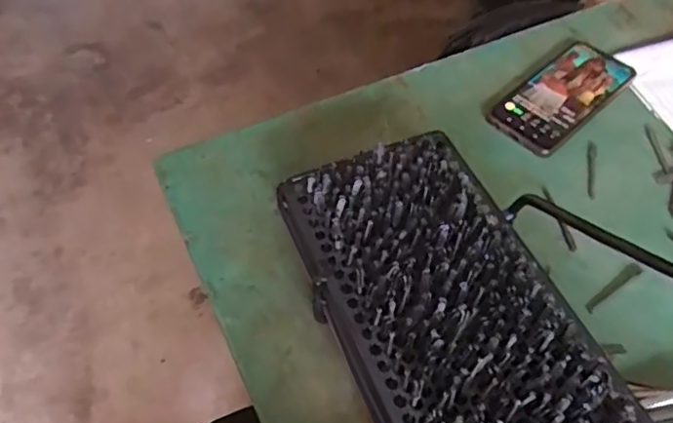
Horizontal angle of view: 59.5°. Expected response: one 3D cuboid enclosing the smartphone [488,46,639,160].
[{"bbox_3d":[0.231,-0.119,0.598,0.159,0.010,0.076,-36,61,-23],"label":"smartphone"}]

